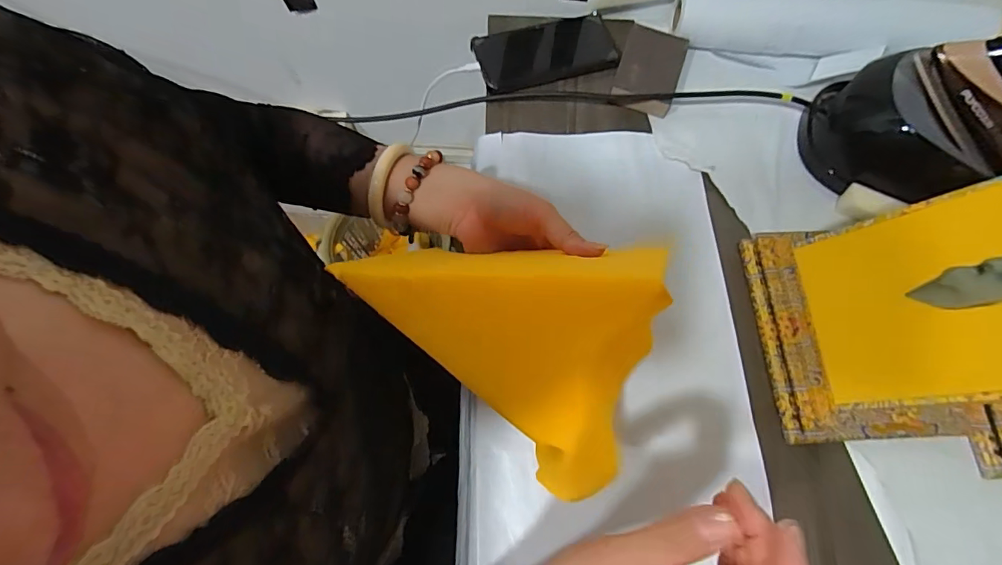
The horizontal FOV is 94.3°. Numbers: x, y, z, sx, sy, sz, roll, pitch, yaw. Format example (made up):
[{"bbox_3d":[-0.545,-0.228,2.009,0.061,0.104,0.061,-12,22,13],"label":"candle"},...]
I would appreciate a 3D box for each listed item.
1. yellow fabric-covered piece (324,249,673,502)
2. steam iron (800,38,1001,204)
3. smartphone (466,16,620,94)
[{"bbox_3d":[-0.012,0.050,0.264,0.169,0.111,0.115,7,71,2],"label":"yellow fabric-covered piece"},{"bbox_3d":[0.449,-0.148,0.422,0.247,0.200,0.121,32,73,10],"label":"steam iron"},{"bbox_3d":[0.053,-0.279,0.561,0.166,0.015,0.088,-17,73,-8],"label":"smartphone"}]

